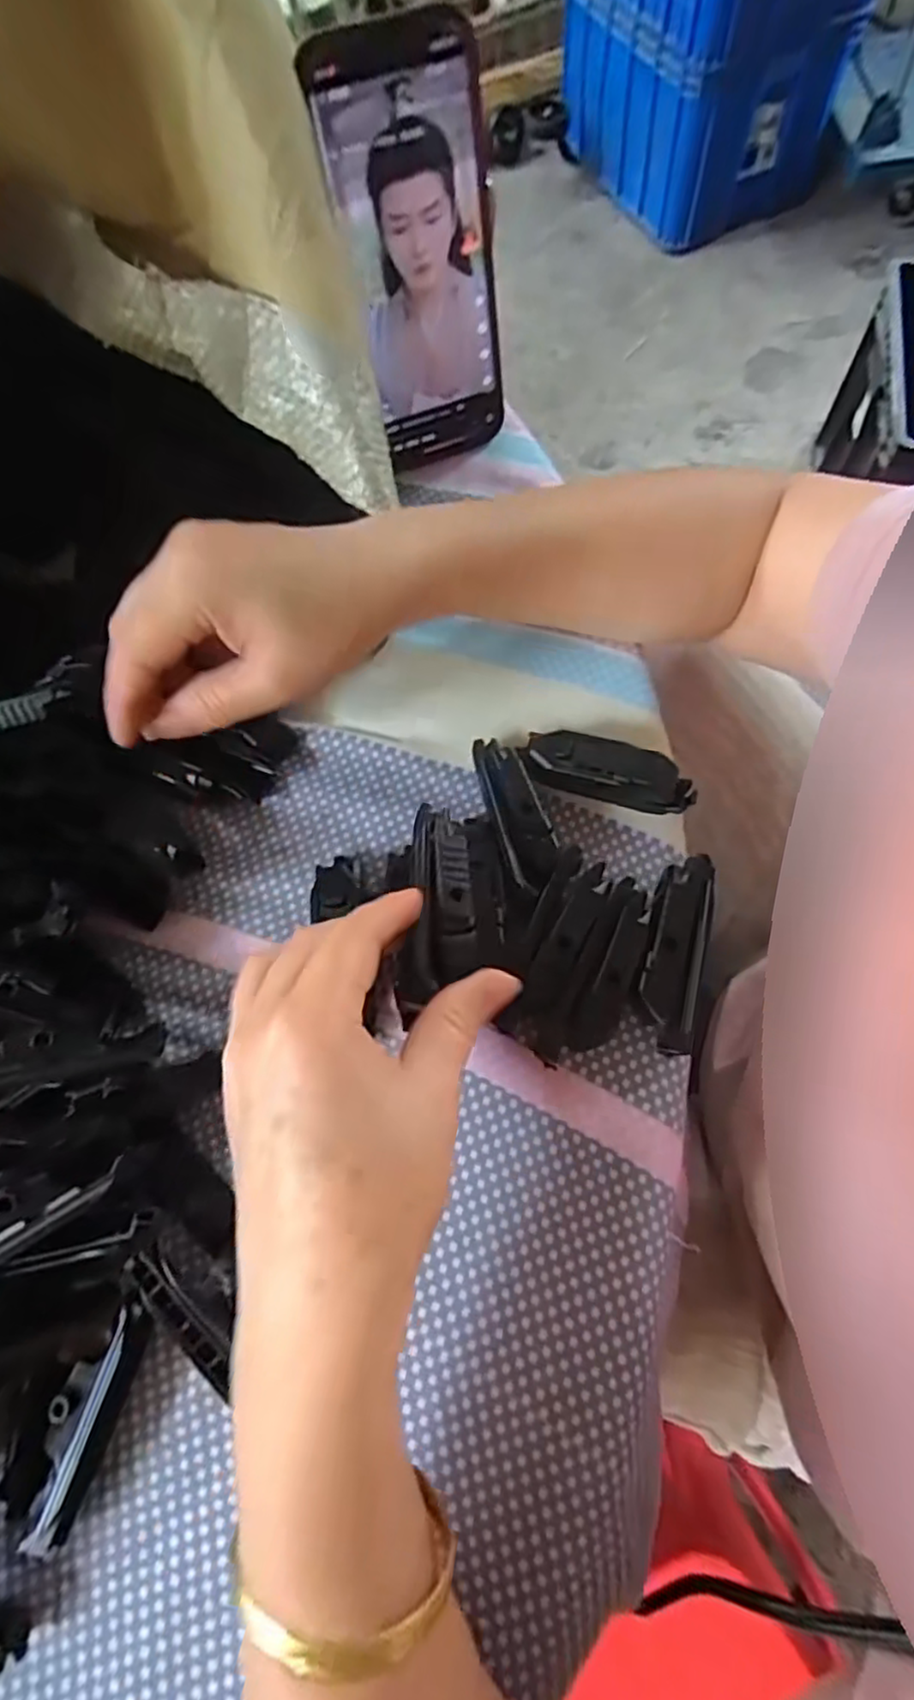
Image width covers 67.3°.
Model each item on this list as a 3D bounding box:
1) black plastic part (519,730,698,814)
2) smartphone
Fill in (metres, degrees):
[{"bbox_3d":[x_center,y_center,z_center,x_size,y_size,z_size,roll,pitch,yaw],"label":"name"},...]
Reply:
[{"bbox_3d":[0.068,-0.035,0.302,0.075,0.022,0.021,17,73,9],"label":"black plastic part"},{"bbox_3d":[-0.015,-0.269,0.323,0.068,0.156,0.009,-20,53,-4],"label":"smartphone"}]

